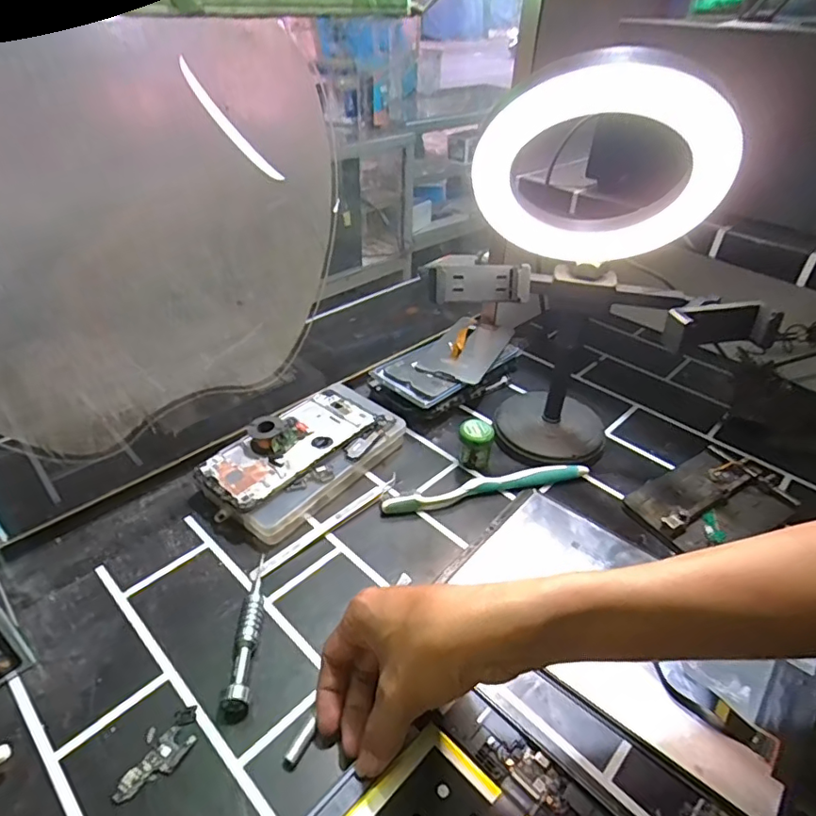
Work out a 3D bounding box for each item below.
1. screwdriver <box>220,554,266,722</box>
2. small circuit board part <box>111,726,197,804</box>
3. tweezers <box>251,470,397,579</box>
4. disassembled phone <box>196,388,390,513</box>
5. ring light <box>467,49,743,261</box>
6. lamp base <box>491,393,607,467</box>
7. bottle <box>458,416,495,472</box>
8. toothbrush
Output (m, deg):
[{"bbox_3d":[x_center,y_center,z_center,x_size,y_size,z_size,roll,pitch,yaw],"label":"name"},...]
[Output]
[{"bbox_3d":[-0.106,0.146,0.368,0.014,0.018,0.113,0,37,-3],"label":"screwdriver"},{"bbox_3d":[-0.140,0.198,0.302,0.020,0.004,0.043,23,42,26],"label":"small circuit board part"},{"bbox_3d":[-0.063,0.093,0.445,0.146,0.007,0.012,-30,47,-34],"label":"tweezers"},{"bbox_3d":[-0.102,0.030,0.484,0.074,0.006,0.154,29,47,32],"label":"disassembled phone"},{"bbox_3d":[0.122,-0.147,0.343,0.143,0.153,0.022,24,68,-32],"label":"ring light"},{"bbox_3d":[0.138,0.017,0.532,0.106,0.030,0.102,12,39,13],"label":"lamp base"},{"bbox_3d":[0.061,0.034,0.499,0.029,0.043,0.028,6,38,5],"label":"bottle"},{"bbox_3d":[0.068,0.068,0.473,0.181,0.016,0.017,-8,38,-12],"label":"toothbrush"}]

